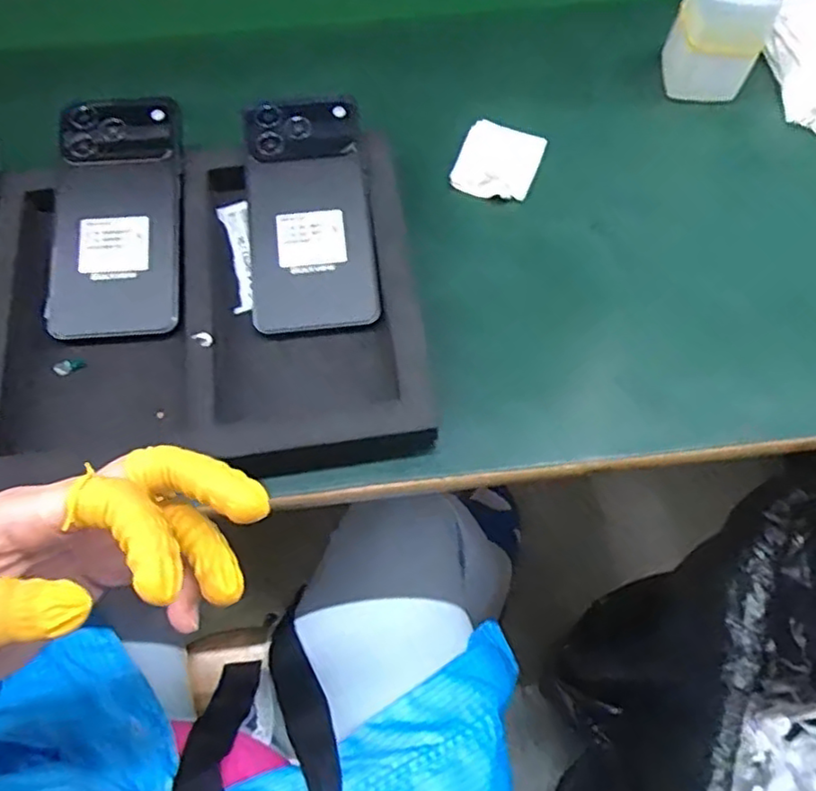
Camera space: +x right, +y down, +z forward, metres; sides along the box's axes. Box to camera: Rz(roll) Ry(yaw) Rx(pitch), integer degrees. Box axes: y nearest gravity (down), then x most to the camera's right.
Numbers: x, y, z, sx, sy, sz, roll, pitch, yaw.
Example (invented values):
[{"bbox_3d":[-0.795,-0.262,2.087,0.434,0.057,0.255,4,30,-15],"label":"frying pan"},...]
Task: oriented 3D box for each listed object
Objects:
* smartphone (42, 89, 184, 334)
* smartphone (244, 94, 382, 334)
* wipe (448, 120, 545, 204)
[{"bbox_3d":[-0.188,-0.117,0.417,0.080,0.011,0.170,-1,84,0],"label":"smartphone"},{"bbox_3d":[-0.064,-0.117,0.418,0.078,0.016,0.164,-5,83,-3],"label":"smartphone"},{"bbox_3d":[0.064,-0.167,0.465,0.057,0.018,0.059,17,66,7],"label":"wipe"}]

